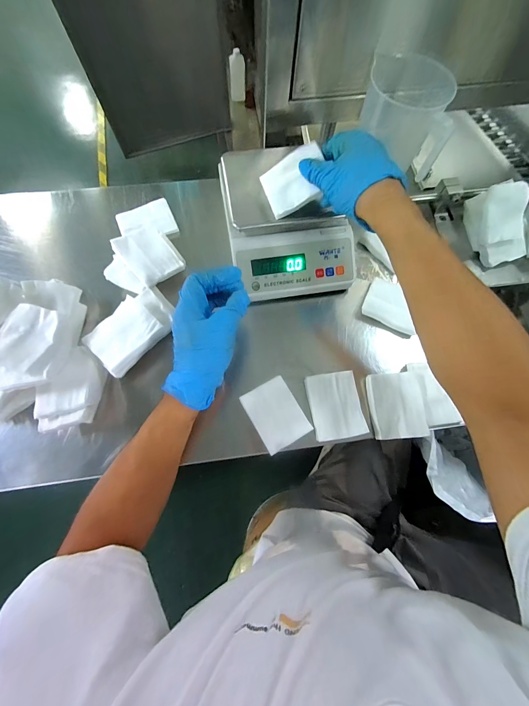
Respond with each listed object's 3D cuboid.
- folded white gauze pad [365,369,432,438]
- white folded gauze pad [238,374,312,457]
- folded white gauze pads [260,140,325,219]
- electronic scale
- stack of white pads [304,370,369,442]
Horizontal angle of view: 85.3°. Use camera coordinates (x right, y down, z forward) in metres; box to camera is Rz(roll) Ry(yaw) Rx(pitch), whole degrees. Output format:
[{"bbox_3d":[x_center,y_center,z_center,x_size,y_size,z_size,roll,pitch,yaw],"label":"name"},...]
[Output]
[{"bbox_3d":[0.191,0.075,0.414,0.071,0.019,0.091,-4,73,-3],"label":"folded white gauze pad"},{"bbox_3d":[0.017,0.085,0.404,0.069,0.013,0.089,-29,76,-10],"label":"white folded gauze pad"},{"bbox_3d":[0.043,-0.243,0.405,0.089,0.011,0.072,-27,84,16],"label":"folded white gauze pads"},{"bbox_3d":[0.035,-0.213,0.461,0.192,0.069,0.241,-11,73,-5],"label":"electronic scale"},{"bbox_3d":[0.101,0.074,0.410,0.071,0.009,0.090,-9,73,-4],"label":"stack of white pads"}]

